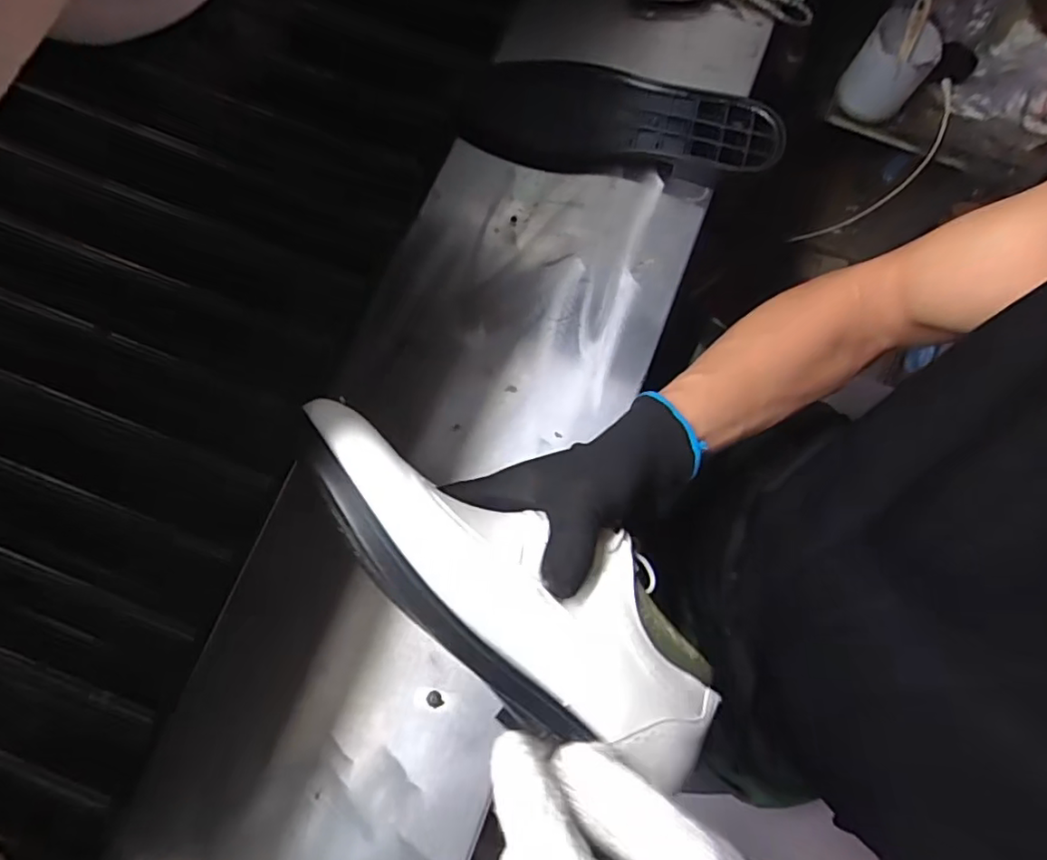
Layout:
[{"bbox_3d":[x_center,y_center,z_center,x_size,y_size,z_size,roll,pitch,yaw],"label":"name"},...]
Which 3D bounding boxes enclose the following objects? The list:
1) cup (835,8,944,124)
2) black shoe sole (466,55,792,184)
[{"bbox_3d":[0.484,-0.481,0.793,0.090,0.078,0.098,1,78,-3],"label":"cup"},{"bbox_3d":[0.085,-0.275,0.540,0.278,0.027,0.097,13,78,0],"label":"black shoe sole"}]

